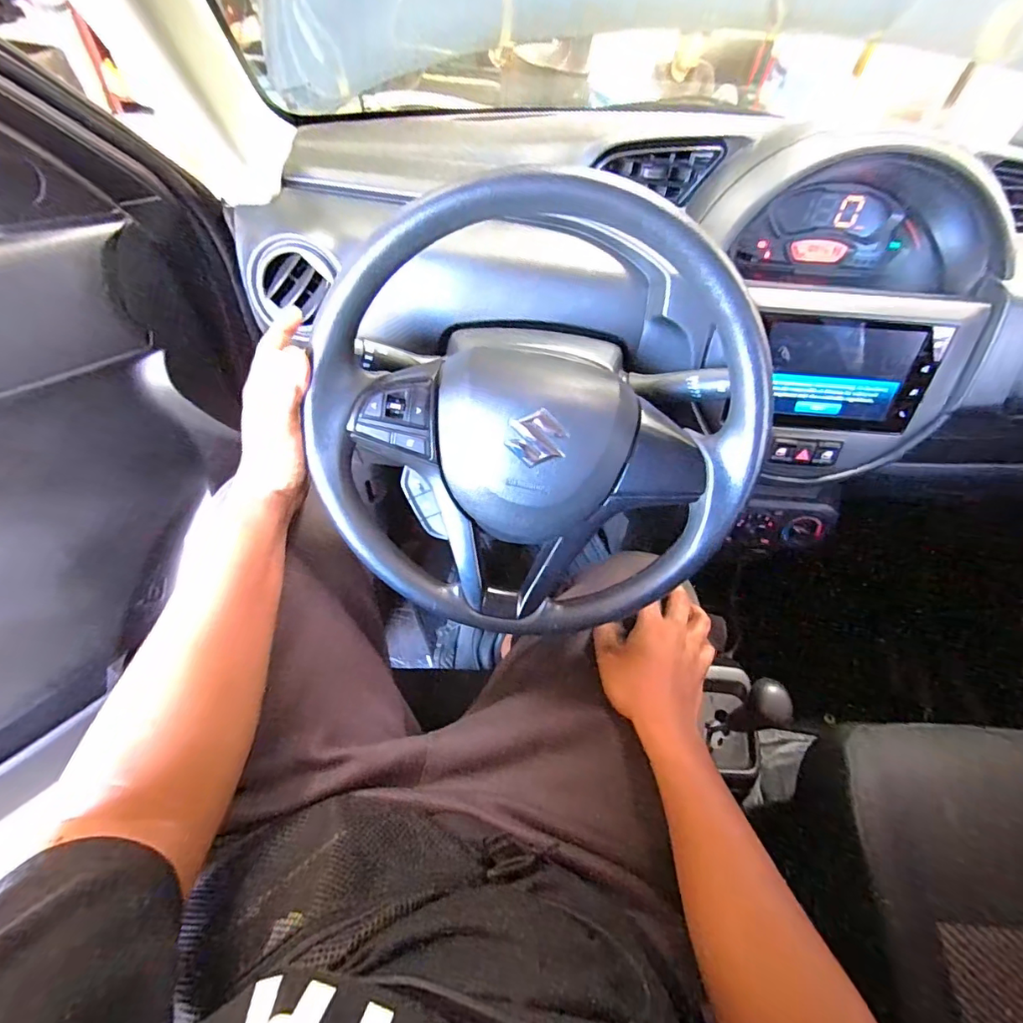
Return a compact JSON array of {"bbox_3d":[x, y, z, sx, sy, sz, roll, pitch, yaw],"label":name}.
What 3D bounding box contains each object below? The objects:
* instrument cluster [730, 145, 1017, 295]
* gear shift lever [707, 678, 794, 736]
[{"bbox_3d":[0.349,-0.279,0.499,0.241,0.122,0.099,11,53,3],"label":"instrument cluster"},{"bbox_3d":[0.292,0.249,0.613,0.045,0.127,0.049,22,54,11],"label":"gear shift lever"}]

